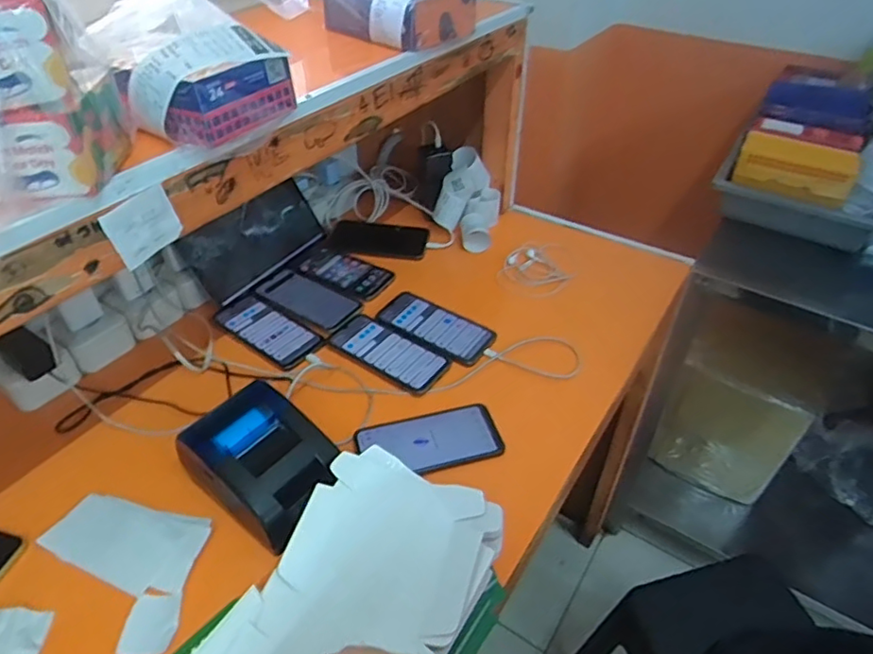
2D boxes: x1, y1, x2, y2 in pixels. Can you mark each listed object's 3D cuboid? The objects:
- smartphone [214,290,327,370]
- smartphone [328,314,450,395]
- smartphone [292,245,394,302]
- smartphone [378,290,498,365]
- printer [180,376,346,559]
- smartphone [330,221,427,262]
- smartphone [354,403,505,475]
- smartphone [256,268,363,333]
[{"bbox_3d":[-0.244,0.001,0.858,0.167,0.014,0.084,27,48,26],"label":"smartphone"},{"bbox_3d":[-0.070,0.033,0.821,0.170,0.008,0.082,25,47,25],"label":"smartphone"},{"bbox_3d":[-0.153,-0.094,0.966,0.156,0.005,0.082,24,47,24],"label":"smartphone"},{"bbox_3d":[-0.003,-0.004,0.862,0.169,0.004,0.080,26,47,25],"label":"smartphone"},{"bbox_3d":[-0.182,0.146,0.624,0.152,0.081,0.118,26,47,25],"label":"printer"},{"bbox_3d":[-0.100,-0.155,1.036,0.166,0.014,0.074,4,59,-3],"label":"smartphone"},{"bbox_3d":[-0.009,0.136,0.710,0.164,0.008,0.084,-10,43,-12],"label":"smartphone"},{"bbox_3d":[-0.196,-0.043,0.908,0.163,0.011,0.075,27,48,26],"label":"smartphone"}]

